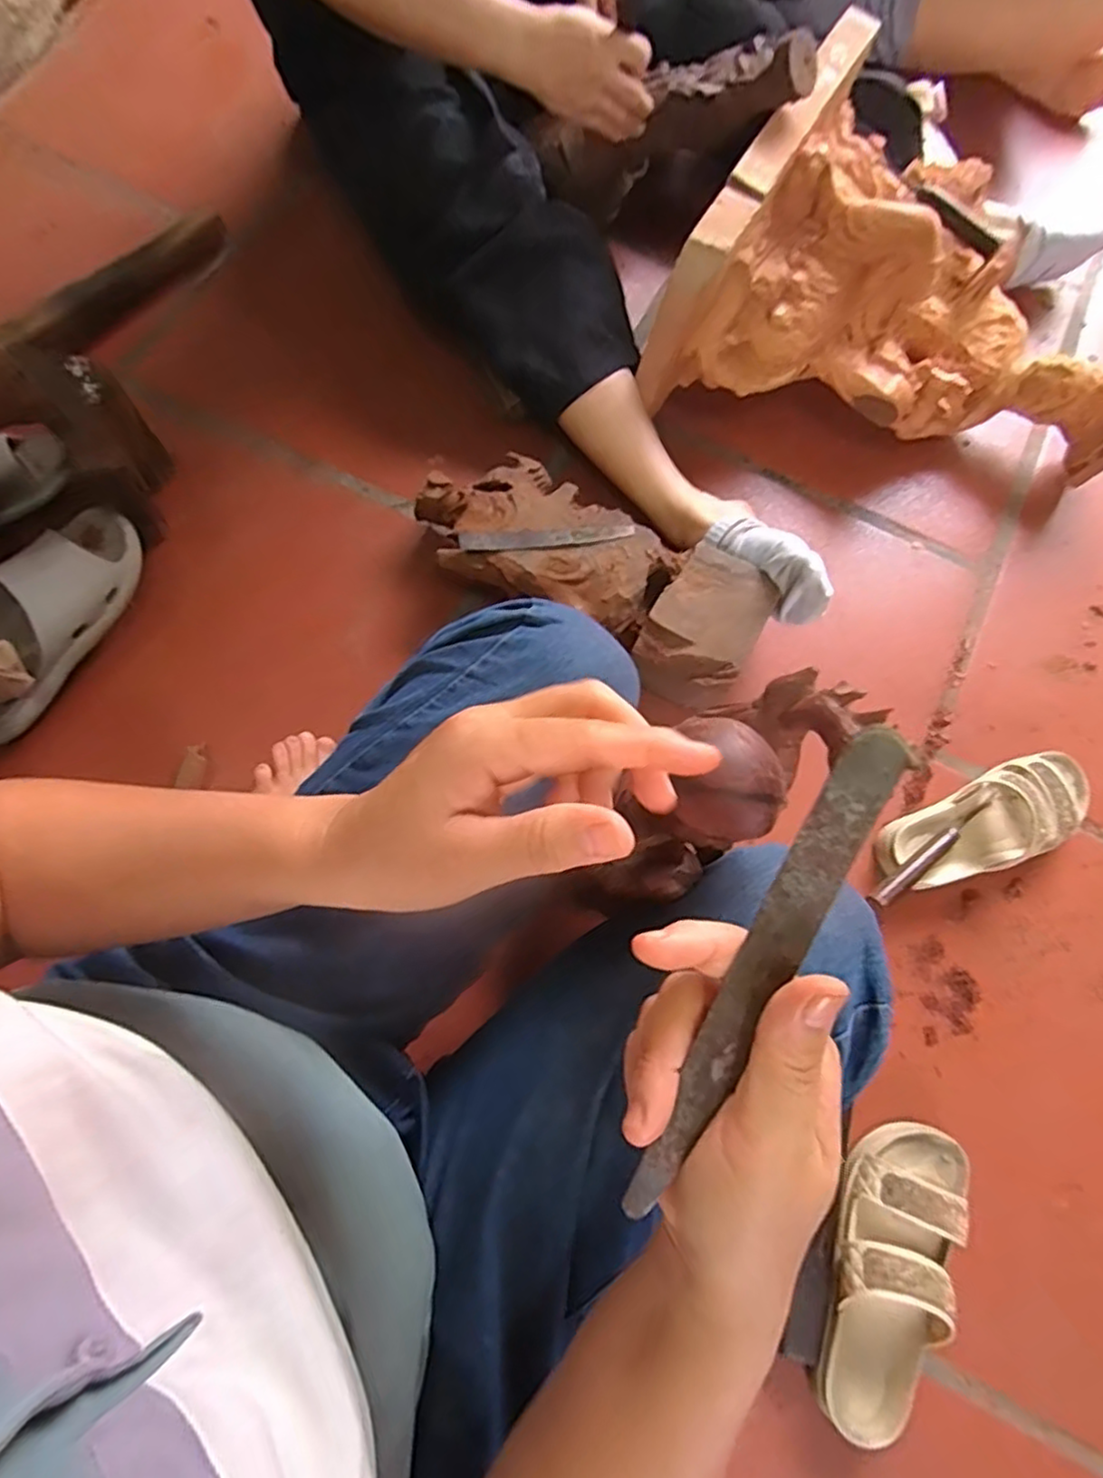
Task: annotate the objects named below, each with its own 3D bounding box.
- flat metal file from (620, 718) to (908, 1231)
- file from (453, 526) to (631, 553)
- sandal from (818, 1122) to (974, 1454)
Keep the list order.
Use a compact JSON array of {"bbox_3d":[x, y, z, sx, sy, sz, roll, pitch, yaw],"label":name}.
[{"bbox_3d":[0.067,0.077,0.212,0.017,0.004,0.171,26,95,6],"label":"flat metal file"},{"bbox_3d":[-0.005,-0.203,0.671,0.174,0.011,0.021,-1,73,-5],"label":"file"},{"bbox_3d":[0.275,0.432,0.538,0.087,0.079,0.223,27,74,6],"label":"sandal"}]

